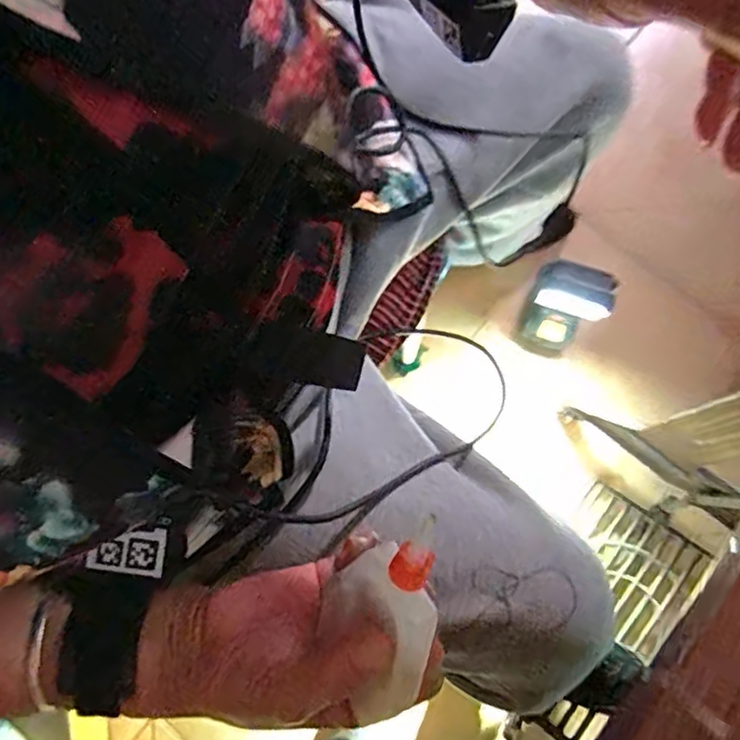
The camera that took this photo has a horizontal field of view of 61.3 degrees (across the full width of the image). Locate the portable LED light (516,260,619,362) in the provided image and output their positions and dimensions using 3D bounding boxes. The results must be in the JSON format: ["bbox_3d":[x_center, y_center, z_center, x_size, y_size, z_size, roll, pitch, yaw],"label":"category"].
[{"bbox_3d":[0.270,-0.084,0.911,0.100,0.208,0.073,23,77,4],"label":"portable LED light"}]

